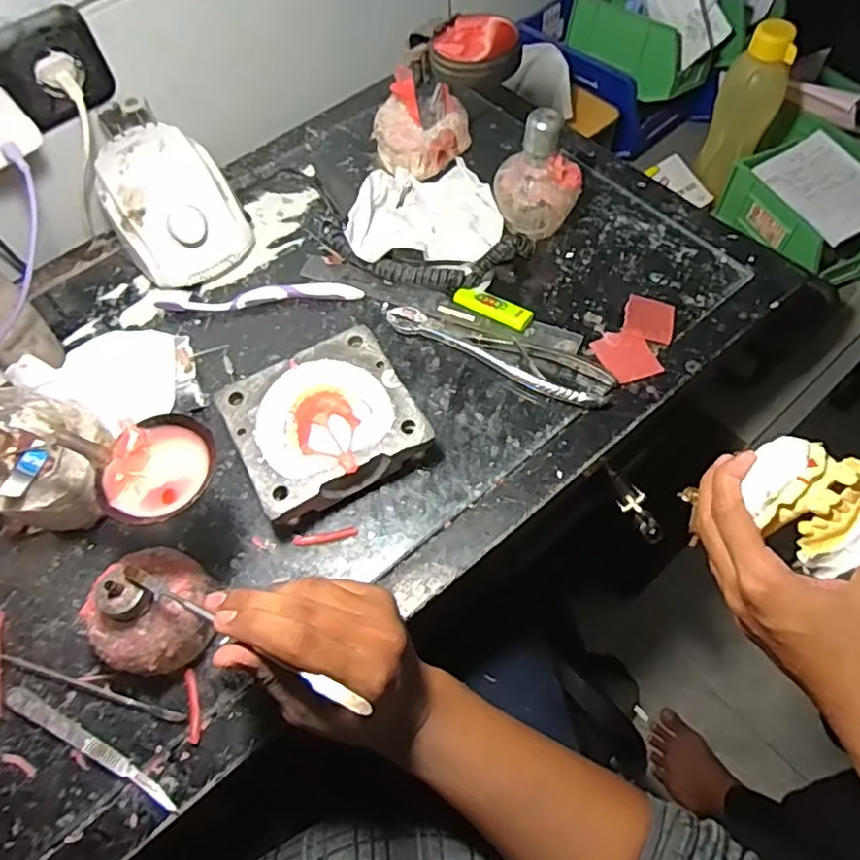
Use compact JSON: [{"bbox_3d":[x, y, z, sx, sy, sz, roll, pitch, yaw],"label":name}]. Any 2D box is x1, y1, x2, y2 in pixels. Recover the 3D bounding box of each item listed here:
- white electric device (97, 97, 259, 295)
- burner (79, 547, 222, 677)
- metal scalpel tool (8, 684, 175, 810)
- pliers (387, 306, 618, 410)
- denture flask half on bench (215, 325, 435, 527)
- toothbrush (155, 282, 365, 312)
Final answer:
[{"bbox_3d":[-0.243,-0.209,0.570,0.106,0.084,0.147,-35,64,-15],"label":"white electric device"},{"bbox_3d":[-0.173,0.115,0.392,0.066,0.075,0.072,-2,61,3],"label":"burner"},{"bbox_3d":[-0.213,0.199,0.389,0.133,0.004,0.012,26,63,11],"label":"metal scalpel tool"},{"bbox_3d":[0.057,-0.067,0.520,0.199,0.009,0.043,23,65,16],"label":"pliers"},{"bbox_3d":[-0.078,-0.004,0.470,0.125,0.043,0.115,-27,63,-11],"label":"denture flask half on bench"},{"bbox_3d":[-0.152,-0.120,0.558,0.178,0.014,0.020,-6,61,0],"label":"toothbrush"}]

